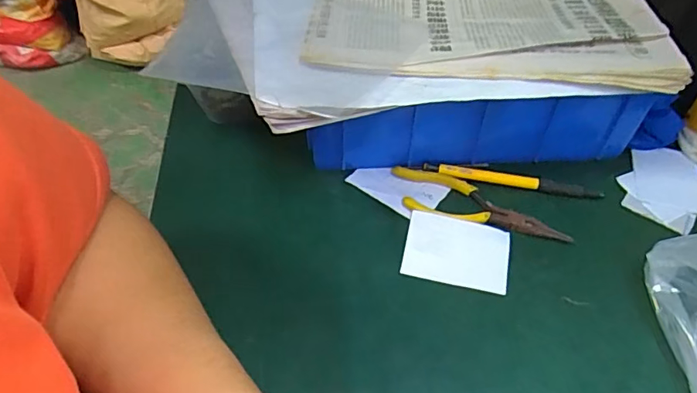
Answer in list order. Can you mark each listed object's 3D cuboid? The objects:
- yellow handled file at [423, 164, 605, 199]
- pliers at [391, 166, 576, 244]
[{"bbox_3d":[0.134,-0.014,0.408,0.141,0.010,0.011,9,48,7],"label":"yellow handled file"},{"bbox_3d":[0.101,0.005,0.393,0.137,0.009,0.042,12,49,10],"label":"pliers"}]

